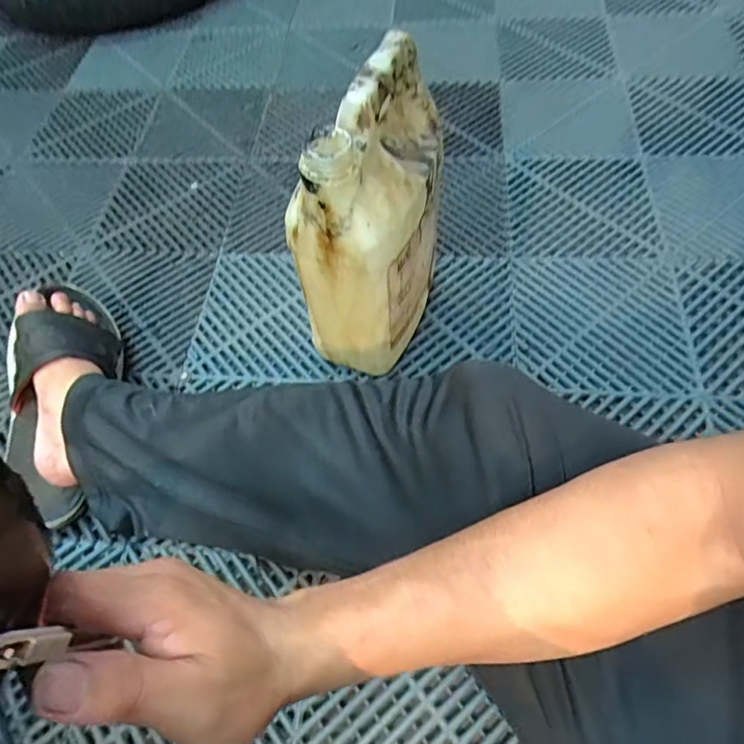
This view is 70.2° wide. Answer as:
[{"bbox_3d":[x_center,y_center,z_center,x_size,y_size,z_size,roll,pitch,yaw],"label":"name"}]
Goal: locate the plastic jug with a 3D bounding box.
[{"bbox_3d":[0.011,-0.131,0.526,0.092,0.295,0.166,23,63,18],"label":"plastic jug"}]

